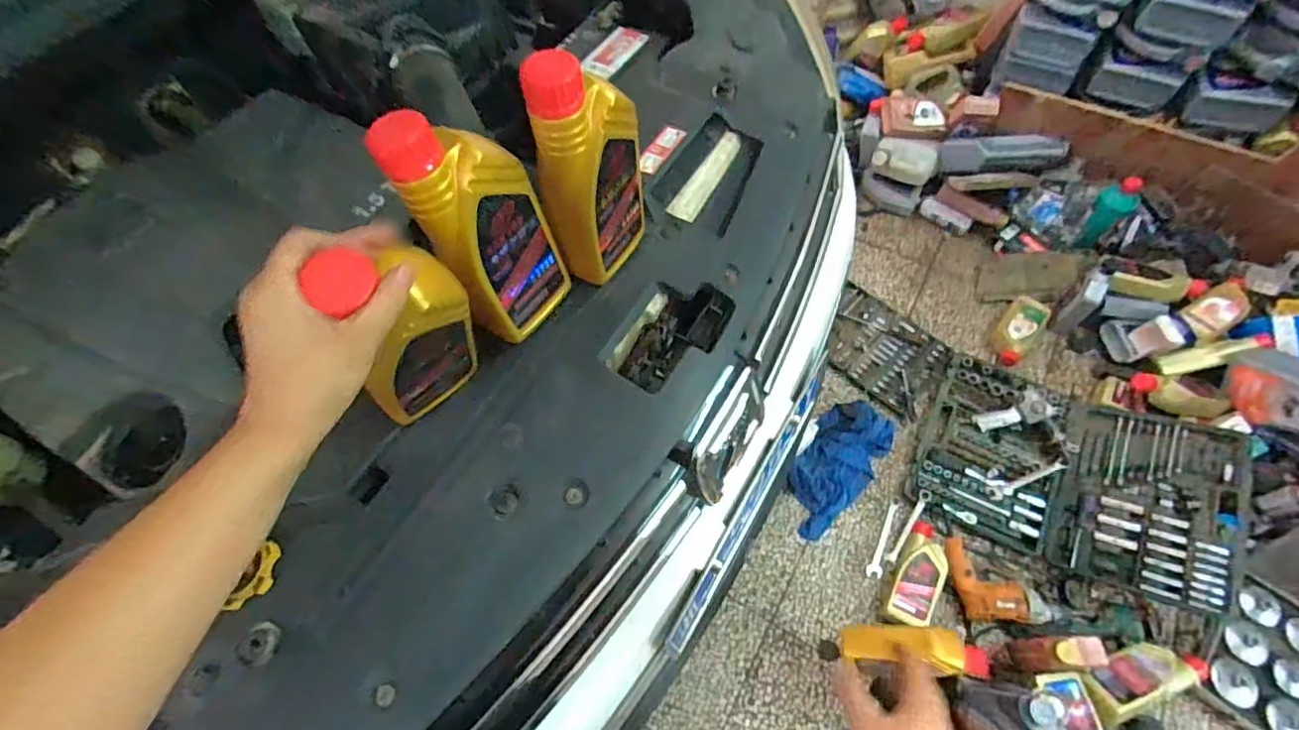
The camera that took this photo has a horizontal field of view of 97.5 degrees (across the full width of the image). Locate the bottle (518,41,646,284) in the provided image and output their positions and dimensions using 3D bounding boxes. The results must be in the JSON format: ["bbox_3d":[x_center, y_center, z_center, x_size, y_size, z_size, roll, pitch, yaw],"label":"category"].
[{"bbox_3d":[-0.059,-0.173,0.542,0.058,0.254,0.105,26,66,16],"label":"bottle"}]

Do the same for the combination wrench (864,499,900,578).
[{"bbox_3d":[0.580,0.425,1.401,0.036,0.015,0.205,24,66,15],"label":"combination wrench"}]

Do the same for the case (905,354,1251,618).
[{"bbox_3d":[1.020,0.225,1.352,0.648,0.148,0.480,21,65,14],"label":"case"}]

